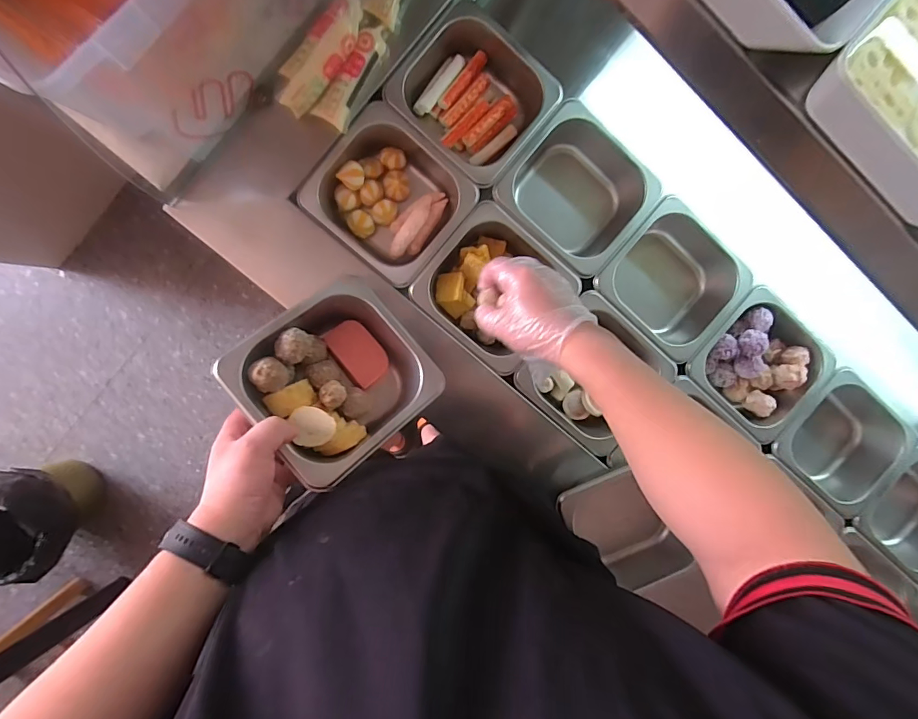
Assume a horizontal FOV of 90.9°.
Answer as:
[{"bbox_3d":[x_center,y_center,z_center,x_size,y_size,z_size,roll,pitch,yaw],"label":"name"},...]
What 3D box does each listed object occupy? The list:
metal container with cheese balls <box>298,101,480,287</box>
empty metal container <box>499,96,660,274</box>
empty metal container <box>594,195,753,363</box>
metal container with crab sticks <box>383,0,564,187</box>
[{"bbox_3d":[-0.086,-0.207,0.585,0.173,0.077,0.169,40,92,-8],"label":"metal container with cheese balls"},{"bbox_3d":[0.153,-0.224,0.627,0.178,0.109,0.168,39,93,-8],"label":"empty metal container"},{"bbox_3d":[0.283,-0.111,0.642,0.169,0.117,0.163,40,92,-8],"label":"empty metal container"},{"bbox_3d":[0.025,-0.339,0.583,0.175,0.072,0.187,40,92,-8],"label":"metal container with crab sticks"}]

